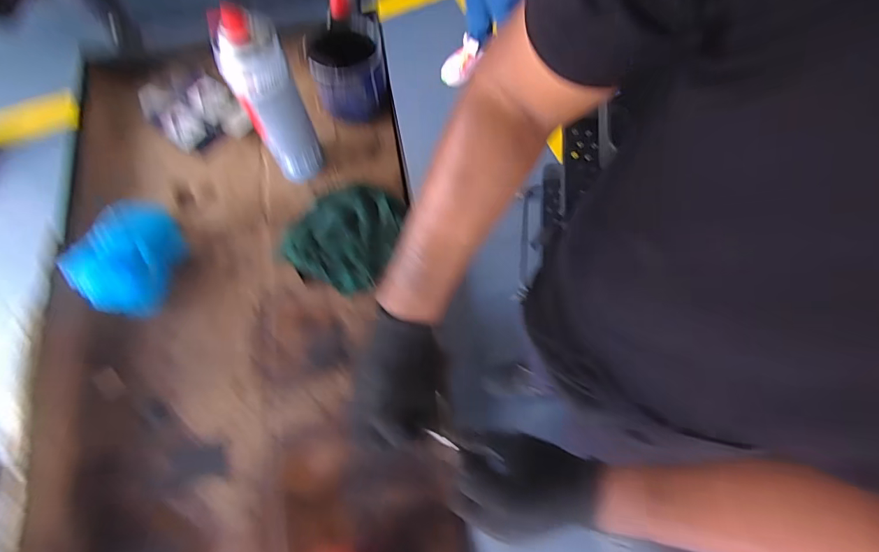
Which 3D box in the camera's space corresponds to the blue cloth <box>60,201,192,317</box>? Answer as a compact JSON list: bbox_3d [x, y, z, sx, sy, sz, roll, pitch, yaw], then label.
[{"bbox_3d":[-0.386,-0.032,0.539,0.086,0.062,0.149,10,70,6],"label":"blue cloth"}]

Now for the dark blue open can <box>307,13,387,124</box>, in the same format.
[{"bbox_3d":[-0.125,-0.289,0.601,0.102,0.087,0.110,-8,69,-1],"label":"dark blue open can"}]

